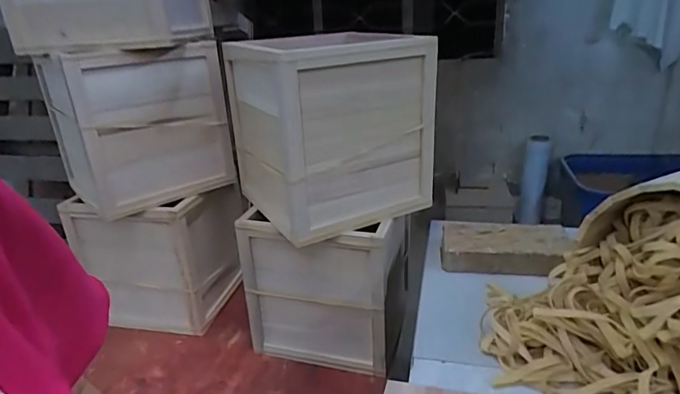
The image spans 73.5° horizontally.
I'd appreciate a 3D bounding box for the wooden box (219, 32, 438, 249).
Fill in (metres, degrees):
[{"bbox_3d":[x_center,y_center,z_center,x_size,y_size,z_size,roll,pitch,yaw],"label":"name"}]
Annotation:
[{"bbox_3d":[-0.027,-0.140,0.868,0.297,0.303,0.323,-14,25,-24],"label":"wooden box"}]

